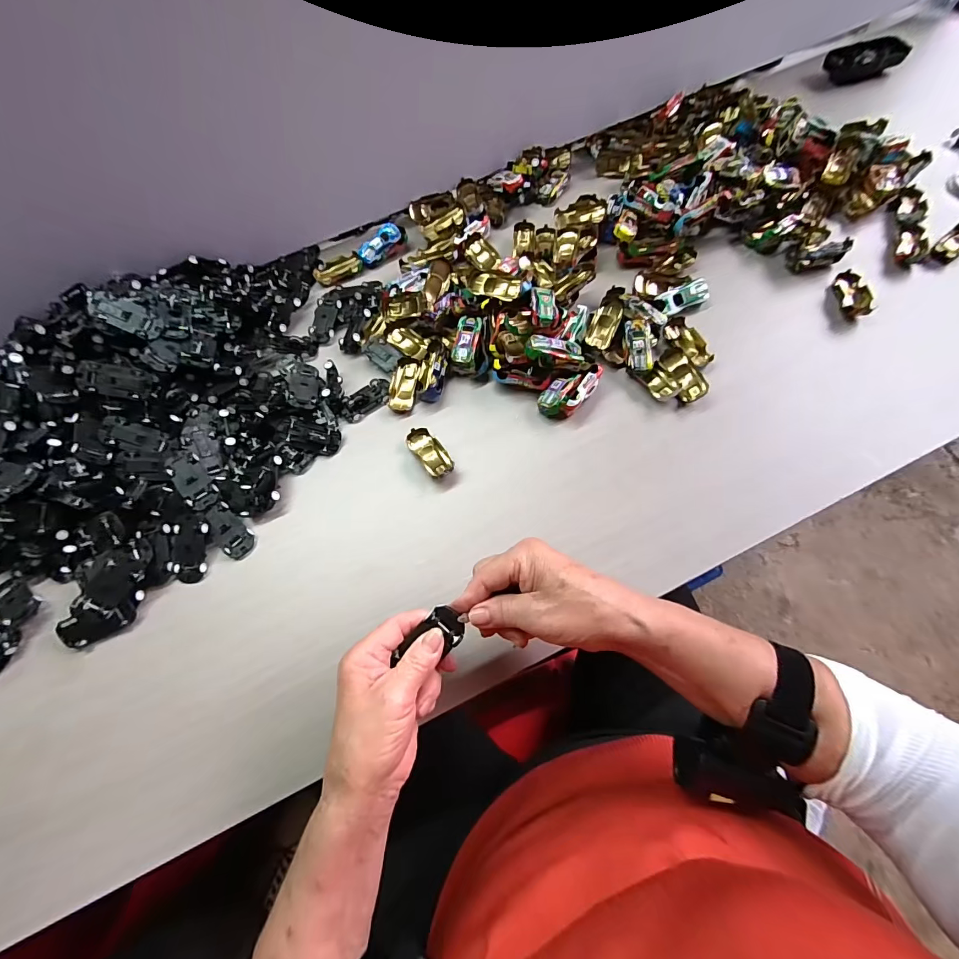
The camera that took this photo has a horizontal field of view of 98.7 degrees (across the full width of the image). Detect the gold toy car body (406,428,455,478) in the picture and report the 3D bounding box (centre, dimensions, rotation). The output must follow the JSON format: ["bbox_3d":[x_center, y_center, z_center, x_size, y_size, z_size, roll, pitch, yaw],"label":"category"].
[{"bbox_3d":[-0.051,-0.027,0.430,0.027,0.014,0.061,-37,69,-10],"label":"gold toy car body"}]

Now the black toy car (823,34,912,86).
[{"bbox_3d":[0.566,-0.617,0.604,0.105,0.039,0.030,-8,67,2],"label":"black toy car"}]

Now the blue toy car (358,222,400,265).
[{"bbox_3d":[-0.131,-0.312,0.548,0.061,0.023,0.024,-41,70,-12],"label":"blue toy car"}]

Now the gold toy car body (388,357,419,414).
[{"bbox_3d":[-0.086,-0.106,0.466,0.030,0.019,0.062,4,71,3],"label":"gold toy car body"}]

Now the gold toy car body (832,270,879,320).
[{"bbox_3d":[0.417,-0.208,0.463,0.036,0.016,0.065,-5,67,3],"label":"gold toy car body"}]

